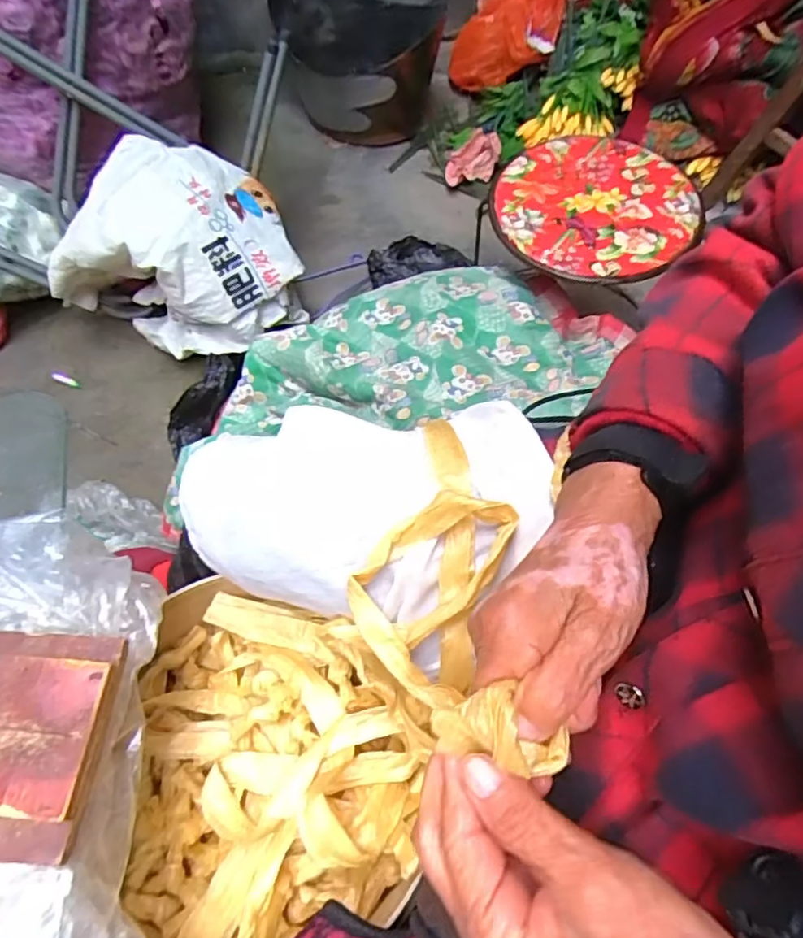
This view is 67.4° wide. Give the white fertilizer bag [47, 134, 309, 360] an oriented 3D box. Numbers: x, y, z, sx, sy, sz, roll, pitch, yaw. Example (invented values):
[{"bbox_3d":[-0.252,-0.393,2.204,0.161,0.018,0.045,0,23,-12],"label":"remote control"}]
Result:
[{"bbox_3d":[-0.347,-0.355,0.966,0.356,0.224,0.247,18,63,10],"label":"white fertilizer bag"}]

